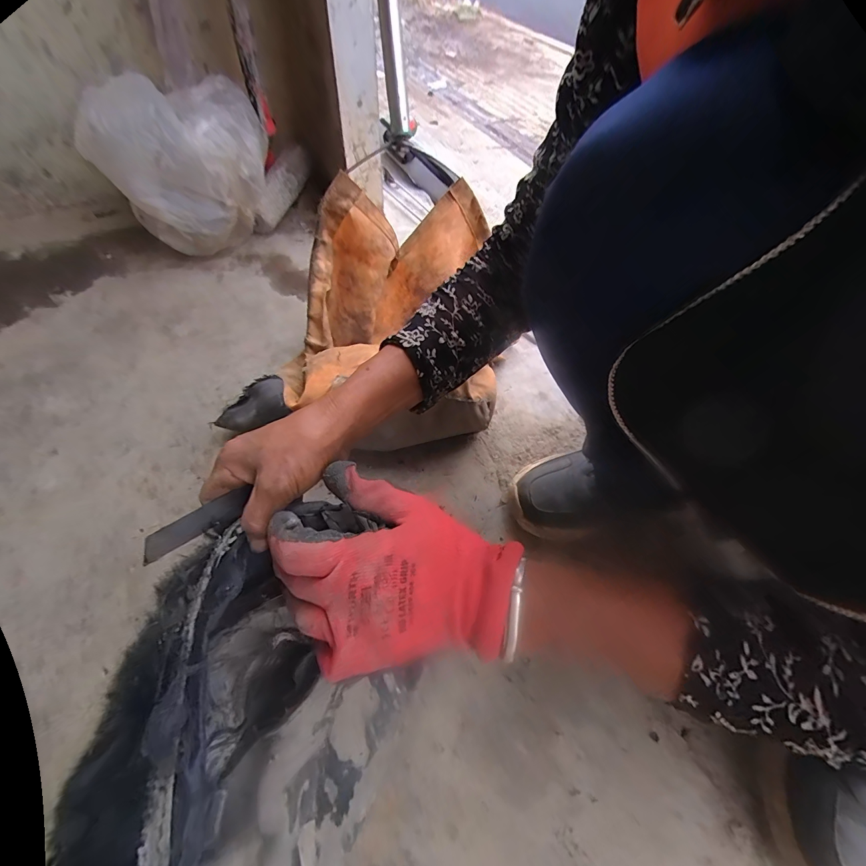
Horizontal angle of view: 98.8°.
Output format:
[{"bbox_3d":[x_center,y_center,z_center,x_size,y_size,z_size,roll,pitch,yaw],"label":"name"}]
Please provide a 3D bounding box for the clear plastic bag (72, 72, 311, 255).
[{"bbox_3d":[-0.414,-0.512,0.715,0.184,0.250,0.369,13,57,4],"label":"clear plastic bag"}]

